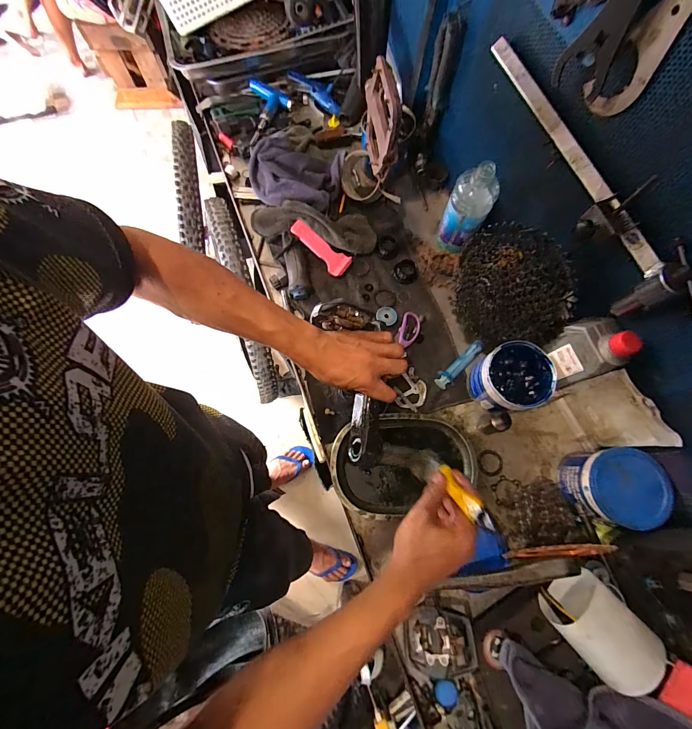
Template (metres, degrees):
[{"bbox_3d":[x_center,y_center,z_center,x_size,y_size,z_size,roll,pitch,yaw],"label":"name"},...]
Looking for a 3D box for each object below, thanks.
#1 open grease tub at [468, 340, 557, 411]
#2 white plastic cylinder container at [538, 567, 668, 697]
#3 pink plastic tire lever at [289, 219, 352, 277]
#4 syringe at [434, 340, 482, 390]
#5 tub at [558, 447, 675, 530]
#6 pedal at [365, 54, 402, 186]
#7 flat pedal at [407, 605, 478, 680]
[{"bbox_3d":[0.262,0.024,0.549,0.101,0.093,0.095,1,72,-2],"label":"open grease tub"},{"bbox_3d":[0.313,0.324,0.412,0.087,0.069,0.111,-41,78,-13],"label":"white plastic cylinder container"},{"bbox_3d":[-0.047,-0.212,0.615,0.118,0.014,0.040,39,74,-16],"label":"pink plastic tire lever"},{"bbox_3d":[0.198,0.000,0.588,0.108,0.018,0.027,-41,78,-13],"label":"syringe"},{"bbox_3d":[0.386,0.180,0.501,0.100,0.098,0.101,3,72,-1],"label":"tub"},{"bbox_3d":[0.045,-0.290,0.406,0.025,0.098,0.103,-7,73,-4],"label":"pedal"},{"bbox_3d":[0.119,0.361,0.441,0.091,0.025,0.068,-18,48,26],"label":"flat pedal"}]

